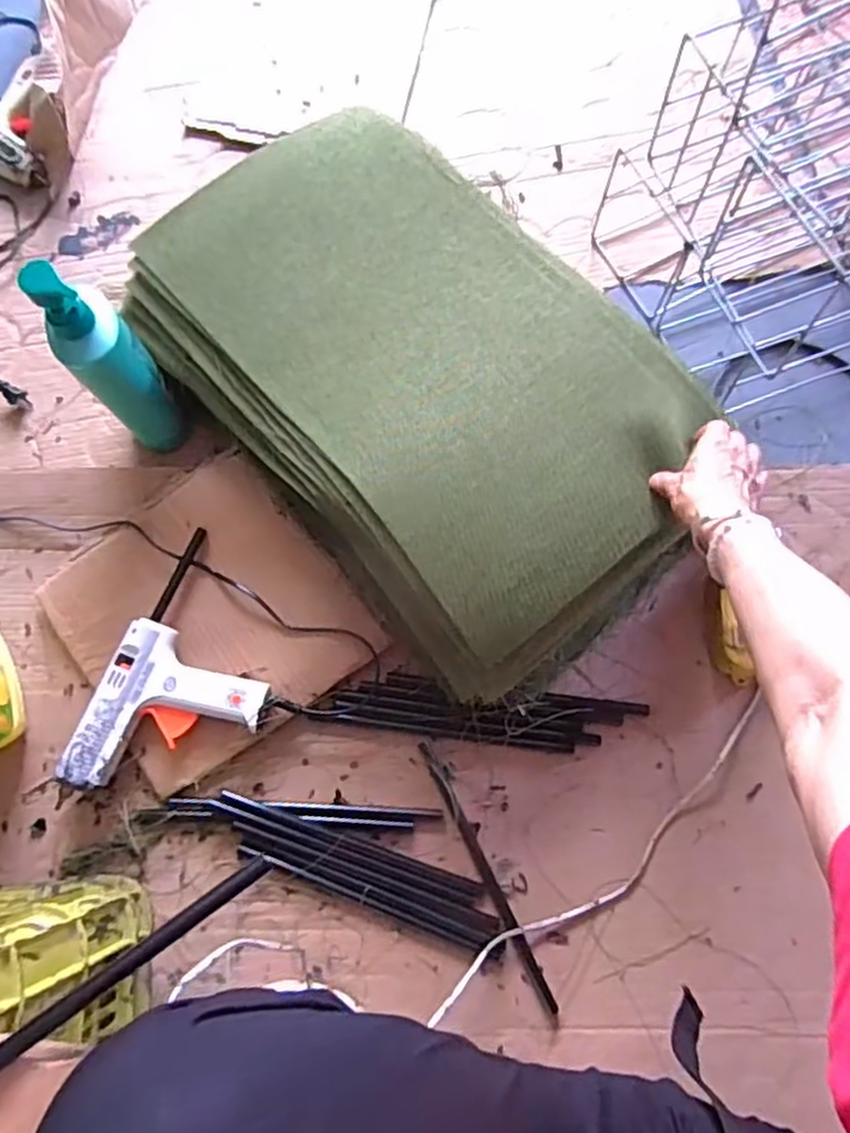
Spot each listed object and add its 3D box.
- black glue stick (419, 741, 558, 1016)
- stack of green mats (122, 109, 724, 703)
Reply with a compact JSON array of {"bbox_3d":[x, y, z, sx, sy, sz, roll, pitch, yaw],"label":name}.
[{"bbox_3d":[0.058,0.293,0.691,0.013,0.016,0.266,-26,75,-6],"label":"black glue stick"},{"bbox_3d":[-0.011,-0.197,0.715,0.359,0.075,0.596,-42,77,-10],"label":"stack of green mats"}]

